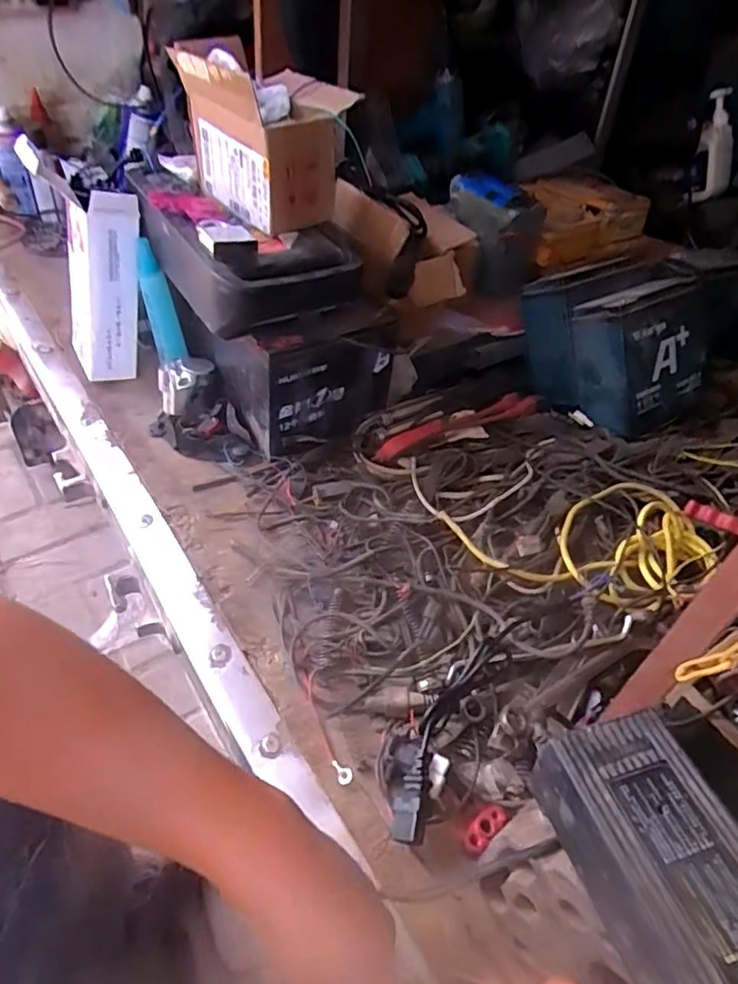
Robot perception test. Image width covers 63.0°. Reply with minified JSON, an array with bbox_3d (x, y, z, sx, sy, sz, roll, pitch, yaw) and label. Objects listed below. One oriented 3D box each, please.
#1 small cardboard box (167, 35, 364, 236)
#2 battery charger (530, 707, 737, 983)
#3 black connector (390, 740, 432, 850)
[{"bbox_3d":[-0.114,-0.394,0.672,0.132,0.142,0.170,-29,55,-31],"label":"small cardboard box"},{"bbox_3d":[0.150,0.193,0.287,0.080,0.049,0.169,-7,46,-14],"label":"battery charger"},{"bbox_3d":[0.033,0.234,0.476,0.028,0.034,0.078,7,44,0],"label":"black connector"}]

